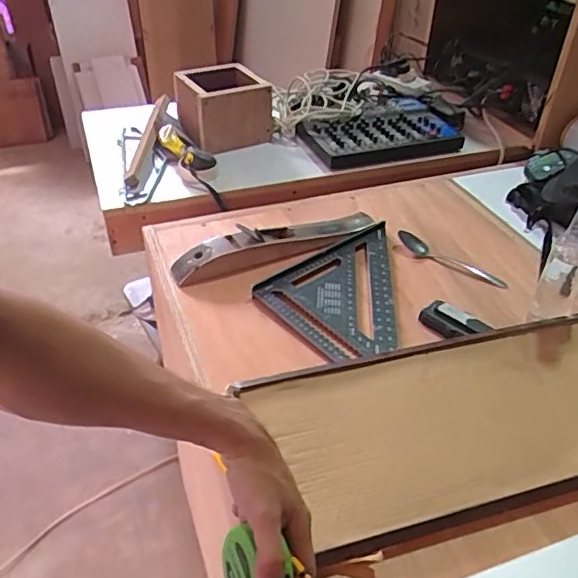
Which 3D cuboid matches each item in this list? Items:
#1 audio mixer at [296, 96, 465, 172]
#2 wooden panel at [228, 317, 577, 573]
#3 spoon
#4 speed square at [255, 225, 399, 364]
[{"bbox_3d":[0.209,-0.358,1.303,0.343,0.059,0.216,-13,41,-18],"label":"audio mixer"},{"bbox_3d":[0.266,0.141,0.688,0.583,0.024,0.222,-10,40,-15],"label":"wooden panel"},{"bbox_3d":[0.272,-0.052,0.940,0.195,0.023,0.031,25,44,27],"label":"spoon"},{"bbox_3d":[0.115,0.000,0.872,0.280,0.018,0.221,-26,46,-31],"label":"speed square"}]

